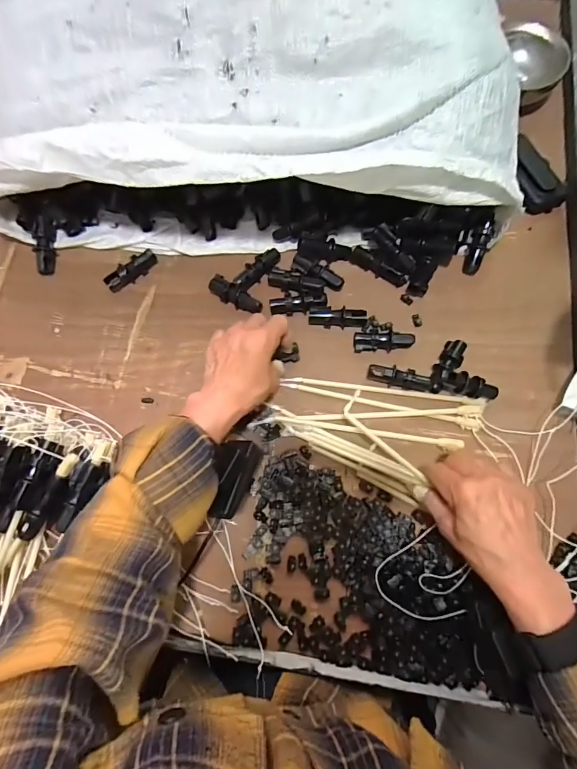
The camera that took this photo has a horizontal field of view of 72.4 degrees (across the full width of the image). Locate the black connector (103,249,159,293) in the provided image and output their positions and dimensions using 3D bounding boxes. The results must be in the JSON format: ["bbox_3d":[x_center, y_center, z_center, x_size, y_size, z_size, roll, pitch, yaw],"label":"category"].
[{"bbox_3d":[-0.192,-0.140,0.480,0.067,0.023,0.017,-33,76,-9],"label":"black connector"}]

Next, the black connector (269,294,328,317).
[{"bbox_3d":[0.012,-0.094,0.463,0.066,0.026,0.017,-5,74,-1],"label":"black connector"}]

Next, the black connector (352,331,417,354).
[{"bbox_3d":[0.108,-0.047,0.451,0.066,0.021,0.021,2,74,1],"label":"black connector"}]

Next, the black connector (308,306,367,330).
[{"bbox_3d":[0.058,-0.079,0.460,0.067,0.023,0.021,-3,74,0],"label":"black connector"}]

